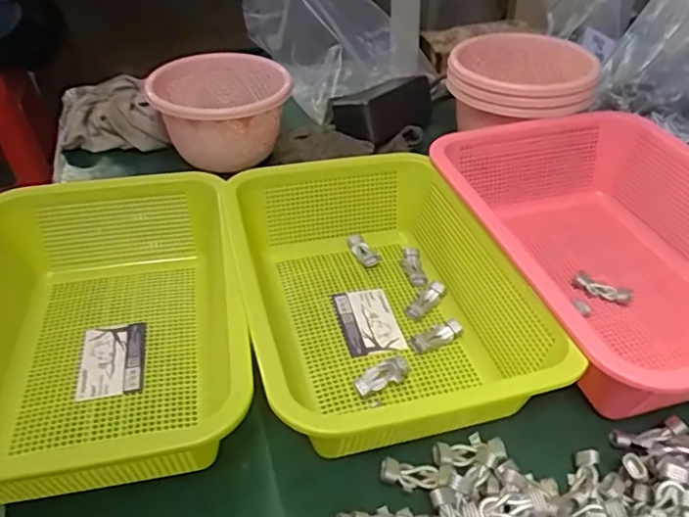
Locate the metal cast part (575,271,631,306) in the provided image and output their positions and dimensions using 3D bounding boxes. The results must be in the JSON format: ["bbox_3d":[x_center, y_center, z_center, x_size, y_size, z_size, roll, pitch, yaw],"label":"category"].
[{"bbox_3d":[0.213,0.026,0.481,0.043,0.019,0.010,20,44,26],"label":"metal cast part"}]

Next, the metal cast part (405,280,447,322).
[{"bbox_3d":[0.067,0.034,0.471,0.015,0.007,0.046,24,46,28],"label":"metal cast part"}]

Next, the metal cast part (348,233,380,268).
[{"bbox_3d":[0.017,-0.007,0.520,0.015,0.011,0.039,-20,42,-20],"label":"metal cast part"}]

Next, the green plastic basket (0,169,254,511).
[{"bbox_3d":[-0.167,0.048,0.399,0.185,0.086,0.256,-11,40,-10],"label":"green plastic basket"}]

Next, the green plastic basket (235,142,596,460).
[{"bbox_3d":[0.027,0.023,0.433,0.185,0.082,0.264,-10,40,-10],"label":"green plastic basket"}]

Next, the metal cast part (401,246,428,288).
[{"bbox_3d":[0.060,0.007,0.507,0.016,0.013,0.042,-6,39,-4],"label":"metal cast part"}]

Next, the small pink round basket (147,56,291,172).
[{"bbox_3d":[-0.128,-0.154,0.626,0.134,0.095,0.129,-2,39,1],"label":"small pink round basket"}]

